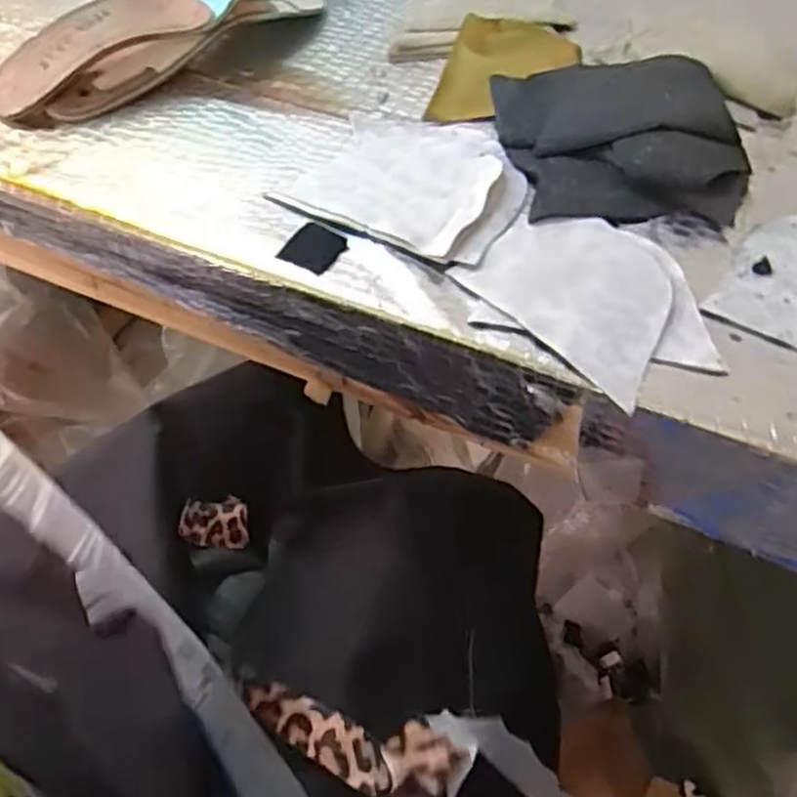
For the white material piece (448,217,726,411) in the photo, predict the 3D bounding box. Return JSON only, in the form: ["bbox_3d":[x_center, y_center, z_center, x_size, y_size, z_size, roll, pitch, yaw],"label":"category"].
[{"bbox_3d":[0.104,-0.053,0.386,0.093,0.004,0.124,-36,61,-21],"label":"white material piece"}]

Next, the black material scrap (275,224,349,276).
[{"bbox_3d":[-0.046,-0.082,0.416,0.030,0.004,0.031,25,59,19],"label":"black material scrap"}]

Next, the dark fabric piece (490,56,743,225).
[{"bbox_3d":[0.131,-0.162,0.452,0.138,0.019,0.141,-1,55,2],"label":"dark fabric piece"}]

